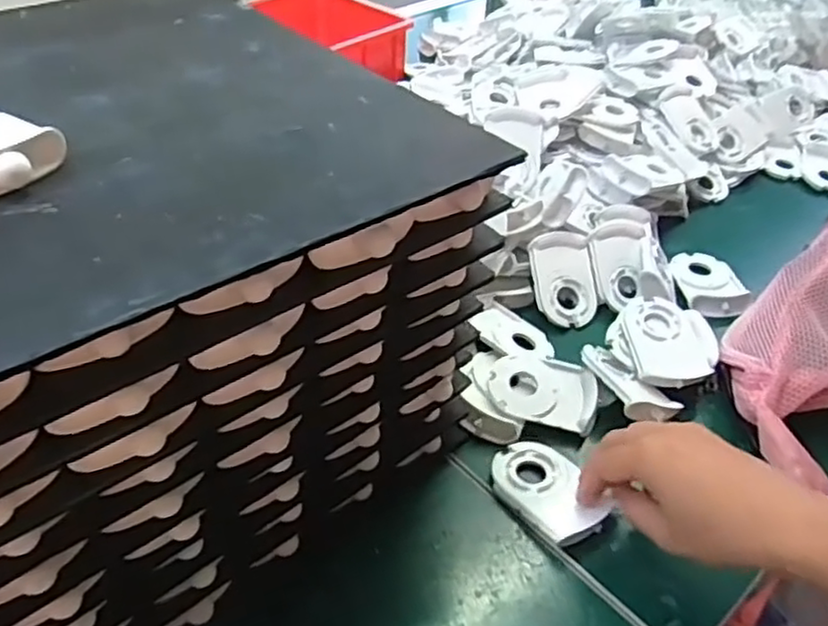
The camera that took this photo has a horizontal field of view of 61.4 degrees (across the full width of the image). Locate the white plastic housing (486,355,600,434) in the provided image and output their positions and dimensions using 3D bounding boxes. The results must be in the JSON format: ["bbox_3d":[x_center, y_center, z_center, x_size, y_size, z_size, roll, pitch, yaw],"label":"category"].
[{"bbox_3d":[0.100,0.058,0.543,0.081,0.015,0.065,9,42,8],"label":"white plastic housing"}]

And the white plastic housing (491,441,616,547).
[{"bbox_3d":[0.090,0.120,0.477,0.051,0.011,0.082,-26,48,-28],"label":"white plastic housing"}]

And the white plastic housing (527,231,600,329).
[{"bbox_3d":[0.136,-0.031,0.627,0.061,0.012,0.088,-7,83,-17],"label":"white plastic housing"}]

